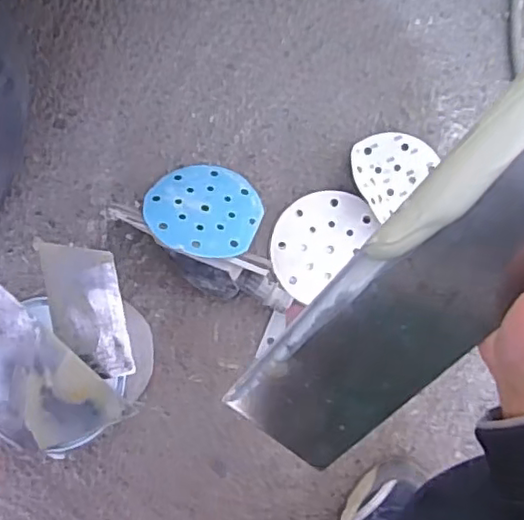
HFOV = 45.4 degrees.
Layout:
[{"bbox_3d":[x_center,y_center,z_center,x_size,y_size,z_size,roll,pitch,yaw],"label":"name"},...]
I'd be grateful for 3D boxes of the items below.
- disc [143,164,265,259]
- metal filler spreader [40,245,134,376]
[{"bbox_3d":[-0.069,-0.061,0.748,0.134,0.011,0.130,6,55,-9],"label":"disc"},{"bbox_3d":[-0.174,0.050,0.626,0.068,0.009,0.138,-12,88,-2],"label":"metal filler spreader"}]

